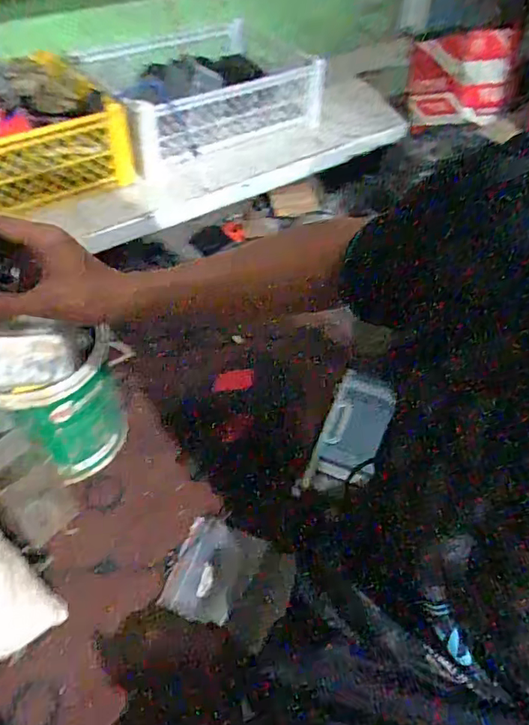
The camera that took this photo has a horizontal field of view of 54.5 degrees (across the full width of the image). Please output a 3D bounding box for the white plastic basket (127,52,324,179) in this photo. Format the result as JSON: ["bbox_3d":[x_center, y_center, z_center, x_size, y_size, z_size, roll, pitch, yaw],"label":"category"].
[{"bbox_3d":[-0.123,-0.587,1.099,0.439,0.128,0.349,-24,53,-23],"label":"white plastic basket"}]

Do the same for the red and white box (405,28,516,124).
[{"bbox_3d":[0.398,-0.569,1.044,0.201,0.166,0.066,-1,46,5],"label":"red and white box"}]

